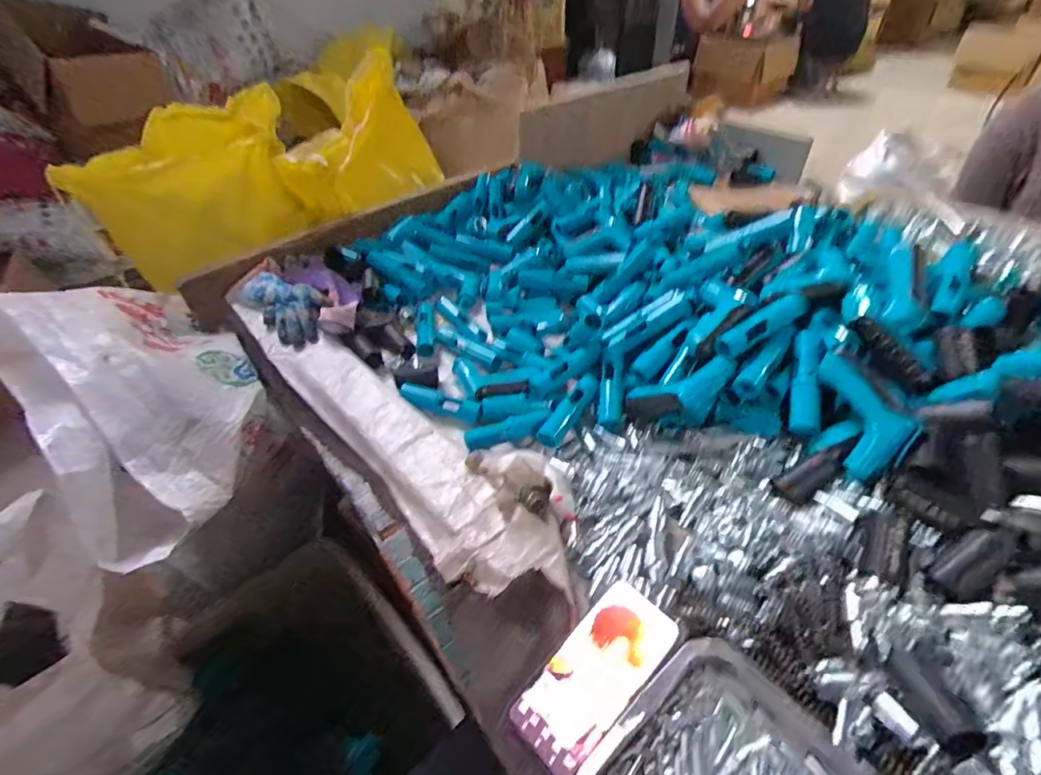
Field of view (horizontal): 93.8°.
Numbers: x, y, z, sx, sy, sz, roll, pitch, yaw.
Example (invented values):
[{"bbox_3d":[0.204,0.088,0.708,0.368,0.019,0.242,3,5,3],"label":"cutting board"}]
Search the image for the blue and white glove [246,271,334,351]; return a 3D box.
[{"bbox_3d":[-0.392,-0.135,0.800,0.199,0.043,0.089,28,54,29],"label":"blue and white glove"}]

